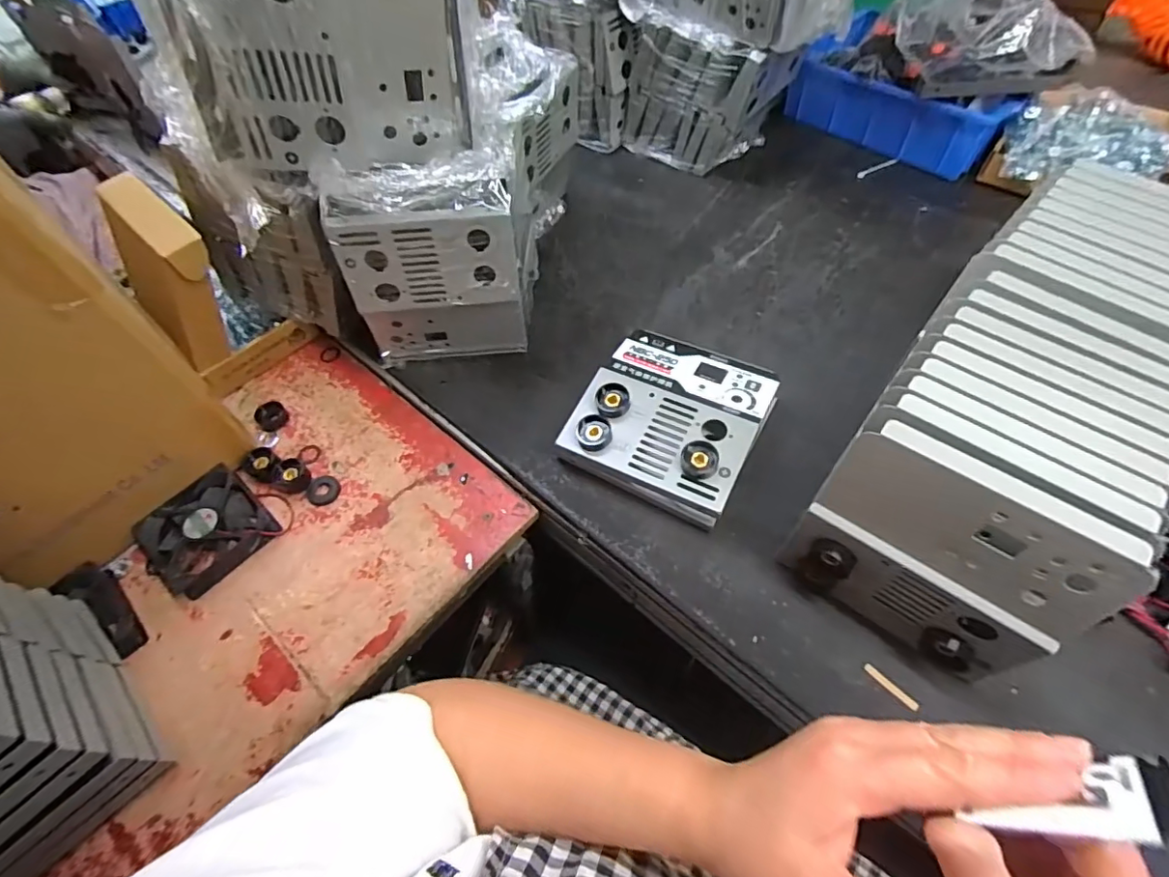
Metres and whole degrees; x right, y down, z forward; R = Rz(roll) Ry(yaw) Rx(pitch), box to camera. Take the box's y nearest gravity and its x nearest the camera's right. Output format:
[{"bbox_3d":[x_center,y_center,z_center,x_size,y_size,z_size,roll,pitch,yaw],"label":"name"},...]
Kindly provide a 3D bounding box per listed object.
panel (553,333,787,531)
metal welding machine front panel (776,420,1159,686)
[{"bbox_3d":[0.082,-0.021,0.506,0.152,0.056,0.163,24,61,19],"label":"panel"},{"bbox_3d":[0.228,0.085,0.352,0.157,0.168,0.046,34,65,23],"label":"metal welding machine front panel"}]

